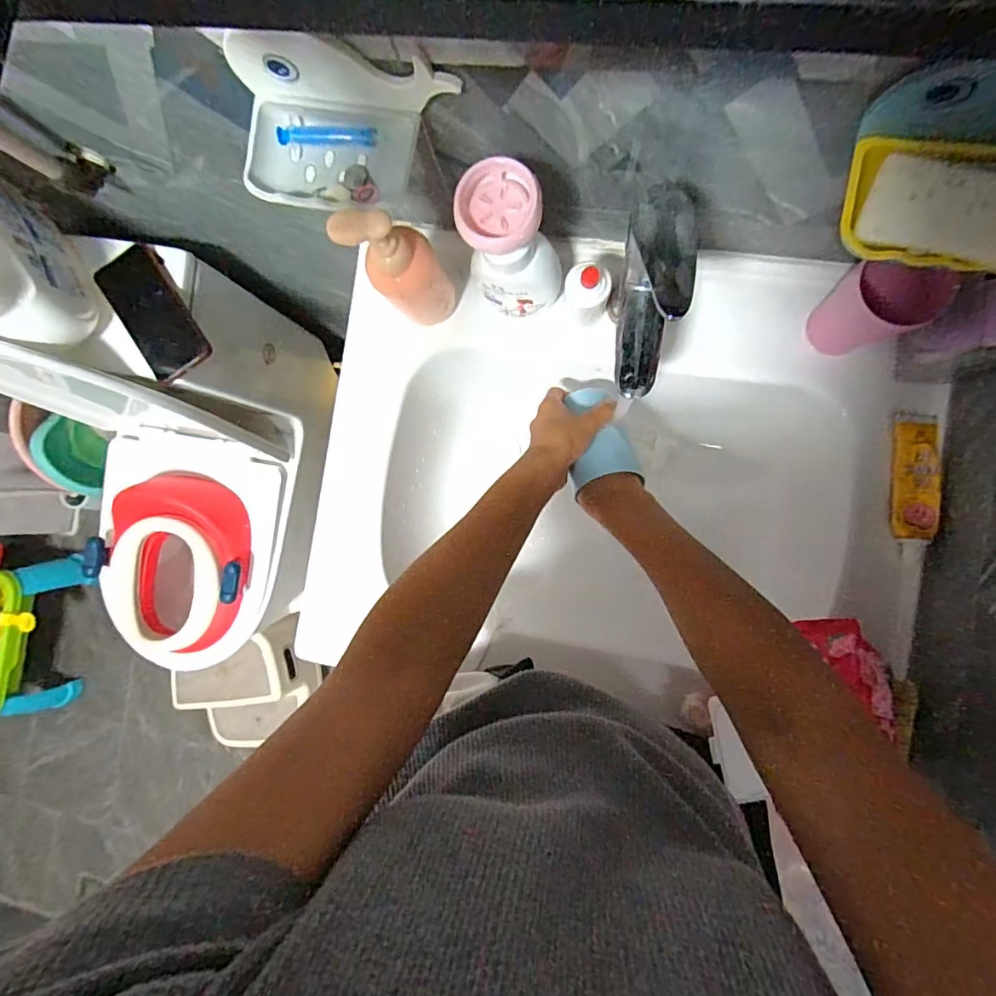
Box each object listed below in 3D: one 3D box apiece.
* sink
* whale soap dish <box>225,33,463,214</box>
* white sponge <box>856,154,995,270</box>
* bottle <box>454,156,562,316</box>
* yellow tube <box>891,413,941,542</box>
[{"bbox_3d":[0.118,-0.027,0.578,0.589,0.146,0.446,9,90,8],"label":"sink"},{"bbox_3d":[-0.116,-0.262,0.363,0.151,0.070,0.093,14,90,8],"label":"whale soap dish"},{"bbox_3d":[0.290,-0.179,0.323,0.102,0.024,0.050,22,120,13],"label":"white sponge"},{"bbox_3d":[0.012,-0.213,0.443,0.076,0.150,0.059,31,93,7],"label":"bottle"},{"bbox_3d":[0.390,-0.020,0.473,0.035,0.015,0.117,3,89,8],"label":"yellow tube"}]

